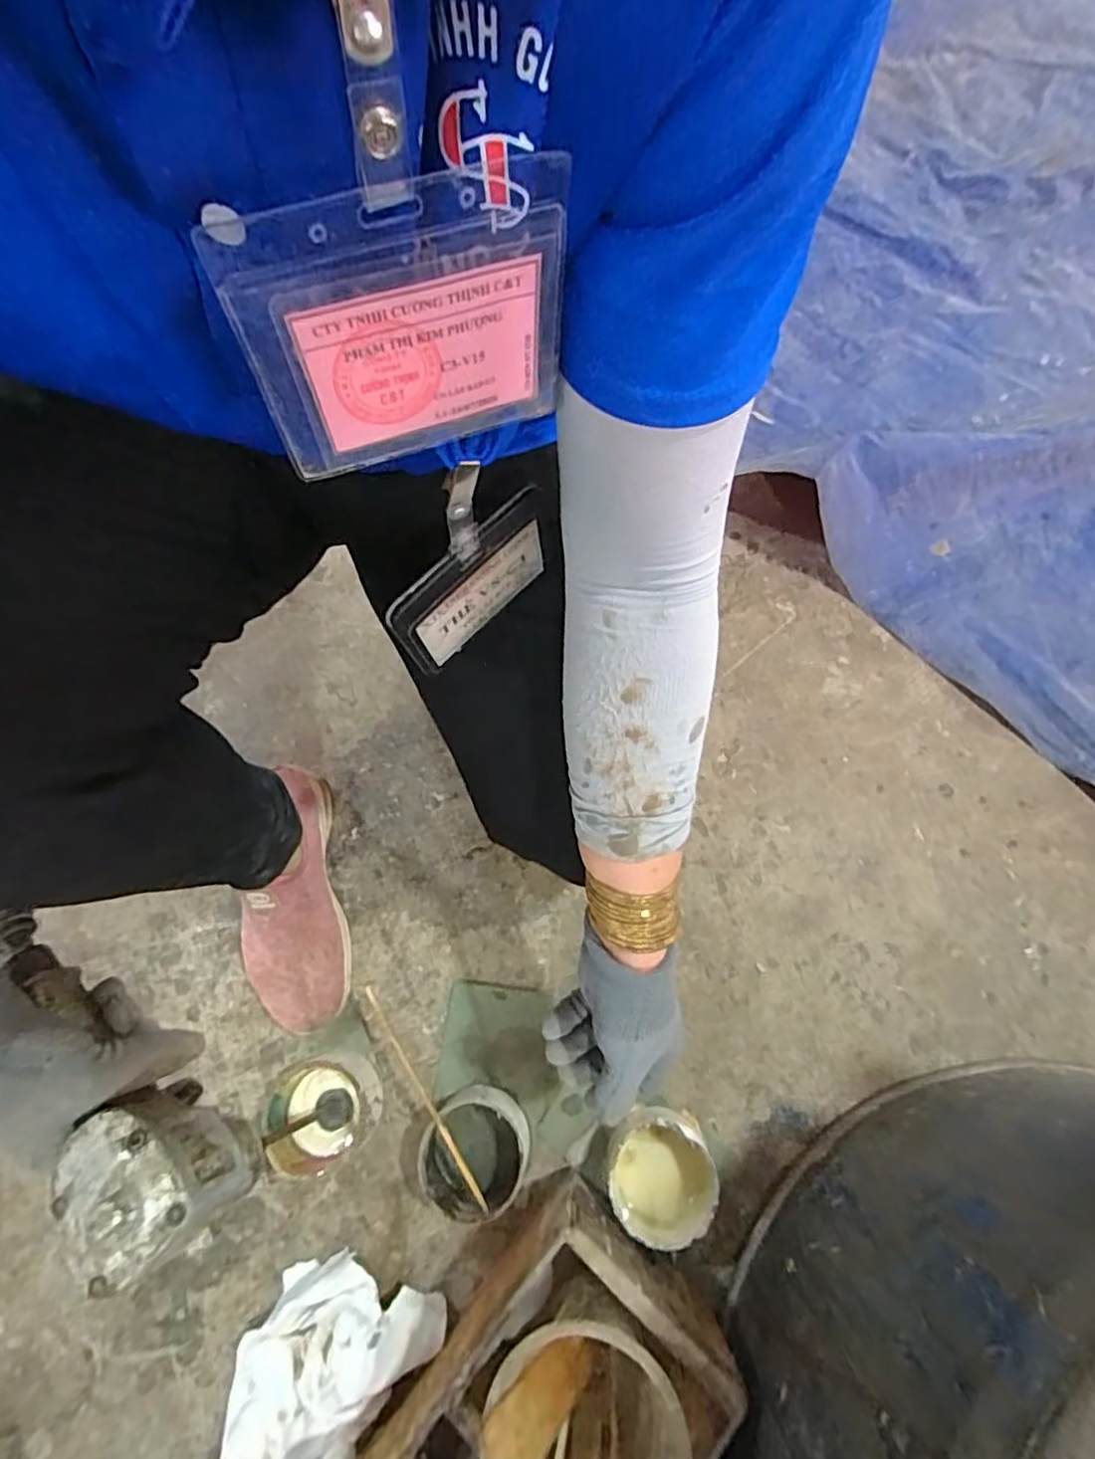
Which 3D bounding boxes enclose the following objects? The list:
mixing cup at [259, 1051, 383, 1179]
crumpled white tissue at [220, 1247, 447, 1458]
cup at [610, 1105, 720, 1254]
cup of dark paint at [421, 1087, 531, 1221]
[{"bbox_3d":[-0.189,0.317,0.512,0.089,0.048,0.081,0,73,2],"label":"mixing cup"},{"bbox_3d":[-0.174,0.469,0.462,0.158,0.050,0.109,-36,75,-9],"label":"crumpled white tissue"},{"bbox_3d":[0.087,0.348,0.486,0.079,0.045,0.081,-30,74,-7],"label":"cup"},{"bbox_3d":[-0.055,0.337,0.496,0.082,0.047,0.084,0,73,2],"label":"cup of dark paint"}]

